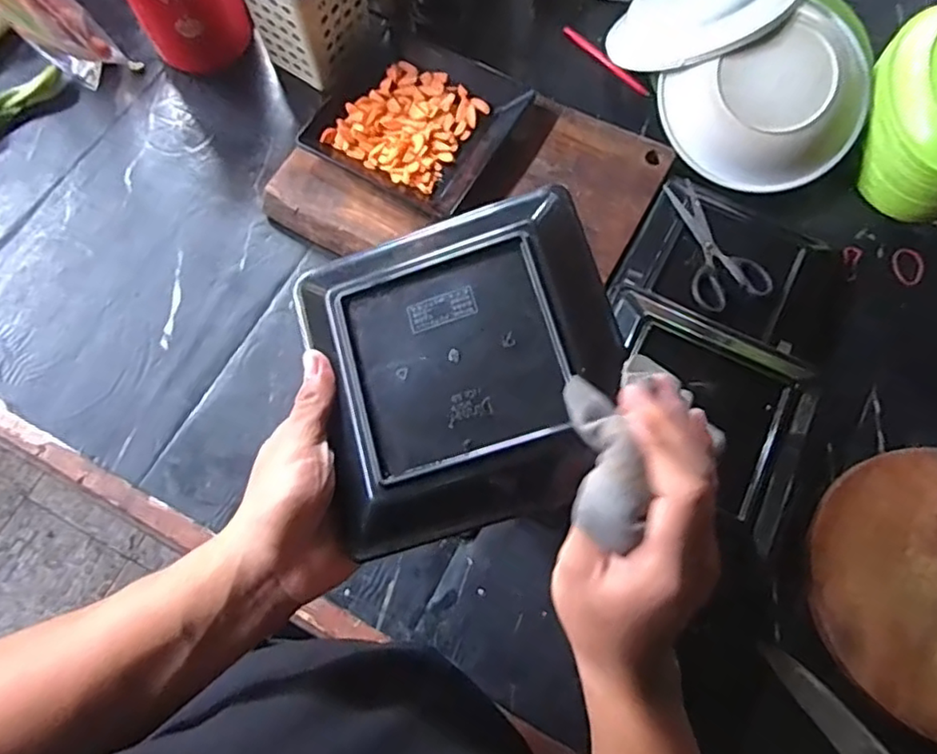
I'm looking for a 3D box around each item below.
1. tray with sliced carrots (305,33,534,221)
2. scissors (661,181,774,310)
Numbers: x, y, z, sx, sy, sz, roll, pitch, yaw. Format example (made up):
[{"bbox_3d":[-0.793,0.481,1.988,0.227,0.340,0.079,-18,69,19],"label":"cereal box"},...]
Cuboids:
[{"bbox_3d":[-0.047,-0.295,0.719,0.187,0.033,0.216,30,73,9],"label":"tray with sliced carrots"},{"bbox_3d":[0.256,-0.140,0.650,0.075,0.009,0.154,-9,67,6],"label":"scissors"}]

